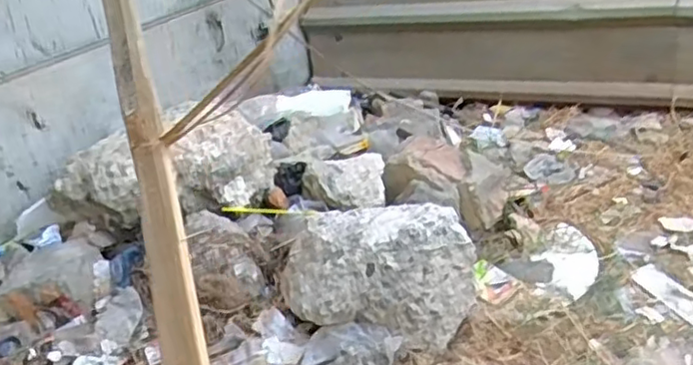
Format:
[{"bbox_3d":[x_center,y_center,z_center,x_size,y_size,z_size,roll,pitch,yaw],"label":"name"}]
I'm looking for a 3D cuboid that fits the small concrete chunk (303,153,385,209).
[{"bbox_3d":[-0.008,0.001,1.473,0.188,0.079,0.134,-7,26,2],"label":"small concrete chunk"}]

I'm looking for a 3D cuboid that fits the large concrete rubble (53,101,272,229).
[{"bbox_3d":[-0.402,-0.019,1.428,0.484,0.193,0.199,-14,27,-12],"label":"large concrete rubble"}]

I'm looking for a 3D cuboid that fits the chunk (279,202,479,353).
[{"bbox_3d":[0.046,0.166,1.199,0.373,0.213,0.200,4,28,20],"label":"chunk"}]

